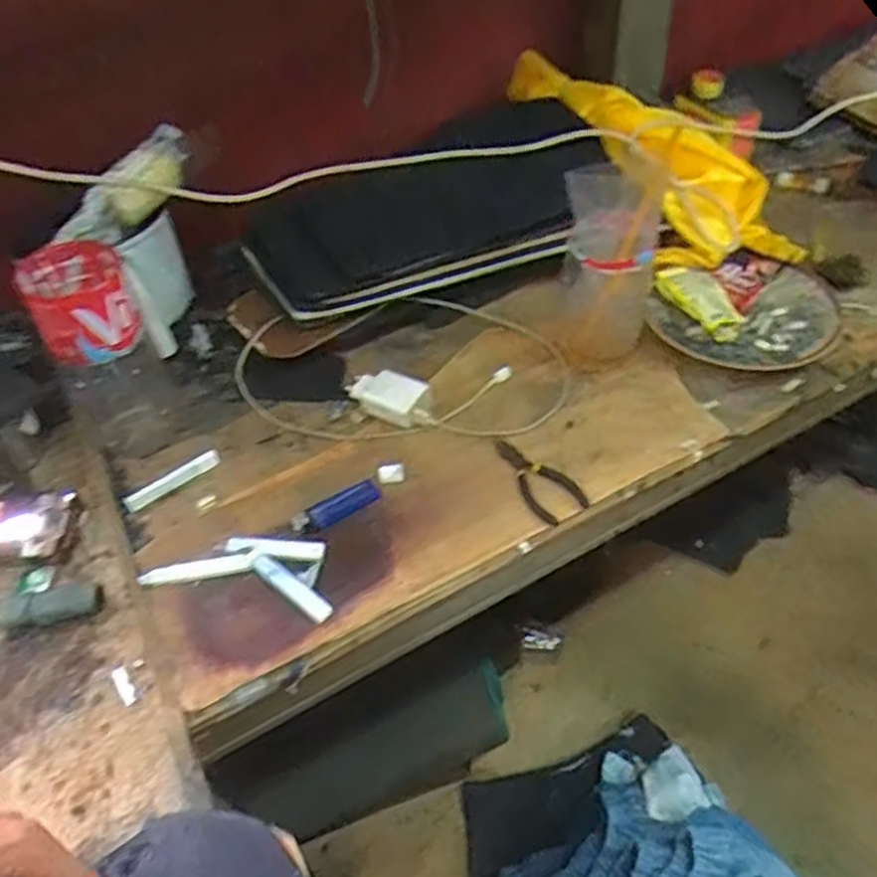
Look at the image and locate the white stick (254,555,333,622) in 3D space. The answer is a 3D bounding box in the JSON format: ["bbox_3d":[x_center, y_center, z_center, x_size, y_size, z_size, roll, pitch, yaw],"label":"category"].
[{"bbox_3d":[-0.123,0.123,0.615,0.082,0.006,0.018,30,57,27],"label":"white stick"}]

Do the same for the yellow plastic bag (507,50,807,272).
[{"bbox_3d":[0.273,-0.370,0.952,0.192,0.120,0.417,-22,51,-15],"label":"yellow plastic bag"}]

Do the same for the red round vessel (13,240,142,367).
[{"bbox_3d":[-0.311,-0.121,0.646,0.079,0.080,0.089,-22,51,-15],"label":"red round vessel"}]

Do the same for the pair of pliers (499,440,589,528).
[{"bbox_3d":[0.095,0.036,0.686,0.054,0.007,0.098,-27,52,-19],"label":"pair of pliers"}]

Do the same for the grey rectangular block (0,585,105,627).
[{"bbox_3d":[-0.311,0.136,0.591,0.082,0.019,0.026,-12,49,-7],"label":"grey rectangular block"}]

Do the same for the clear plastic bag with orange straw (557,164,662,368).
[{"bbox_3d":[0.169,-0.173,0.745,0.094,0.189,0.097,12,50,14],"label":"clear plastic bag with orange straw"}]

